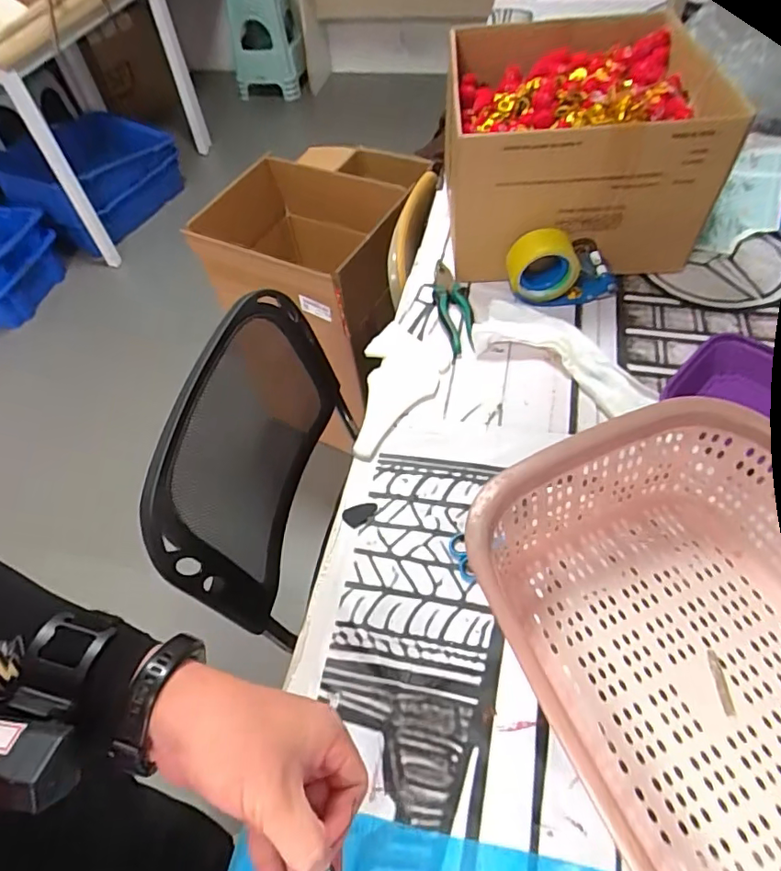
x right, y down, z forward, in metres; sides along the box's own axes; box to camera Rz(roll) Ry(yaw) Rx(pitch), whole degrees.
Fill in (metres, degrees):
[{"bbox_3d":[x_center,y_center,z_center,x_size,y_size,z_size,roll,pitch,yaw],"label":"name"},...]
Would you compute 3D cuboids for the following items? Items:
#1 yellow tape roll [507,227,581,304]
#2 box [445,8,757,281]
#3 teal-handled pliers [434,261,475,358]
[{"bbox_3d":[0.230,-0.256,0.805,0.102,0.099,0.044,-9,53,-2],"label":"yellow tape roll"},{"bbox_3d":[0.279,-0.469,0.875,0.351,0.239,0.424,-1,53,5],"label":"box"},{"bbox_3d":[0.097,-0.204,0.824,0.047,0.029,0.212,-5,53,2],"label":"teal-handled pliers"}]

